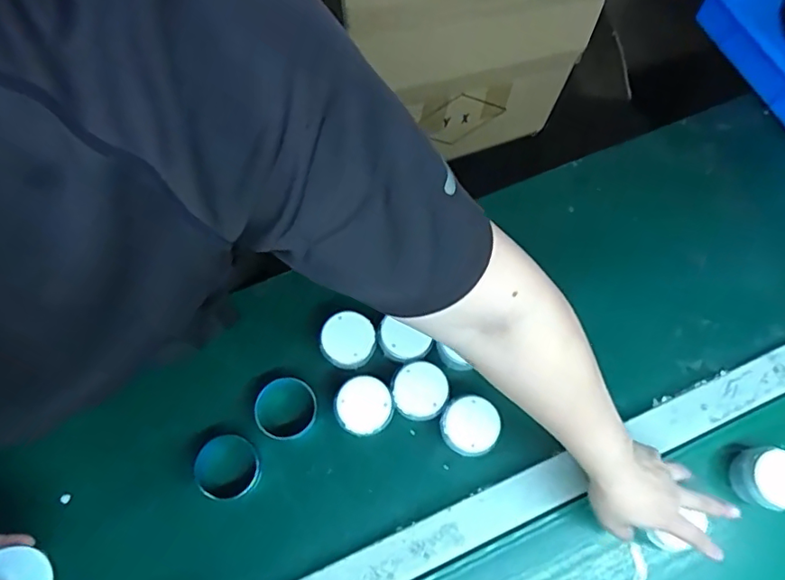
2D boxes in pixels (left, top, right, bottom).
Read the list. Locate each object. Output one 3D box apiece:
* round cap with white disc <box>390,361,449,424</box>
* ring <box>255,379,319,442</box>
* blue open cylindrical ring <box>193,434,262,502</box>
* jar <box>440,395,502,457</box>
[{"bbox_3d":[0.031,0.122,0.659,0.064,0.049,0.063,0,71,-1],"label":"round cap with white disc"},{"bbox_3d":[-0.128,0.139,0.656,0.076,0.031,0.070,0,71,-1],"label":"ring"},{"bbox_3d":[-0.184,0.202,0.636,0.071,0.048,0.067,0,71,-1],"label":"blue open cylindrical ring"},{"bbox_3d":[0.088,0.157,0.648,0.062,0.052,0.061,0,71,-1],"label":"jar"}]

